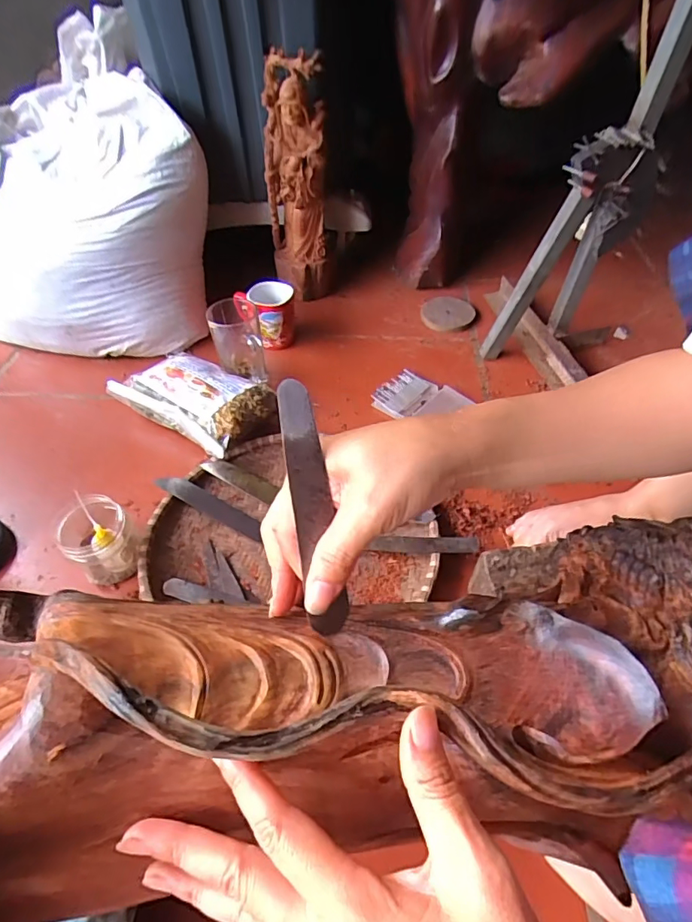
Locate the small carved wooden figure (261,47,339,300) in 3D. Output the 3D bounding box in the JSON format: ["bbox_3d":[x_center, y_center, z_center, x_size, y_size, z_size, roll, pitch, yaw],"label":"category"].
[{"bbox_3d":[-0.083,-0.477,0.880,0.115,0.363,0.107,-7,48,-3],"label":"small carved wooden figure"}]

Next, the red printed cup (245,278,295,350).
[{"bbox_3d":[-0.124,-0.255,0.855,0.073,0.093,0.072,-1,48,2],"label":"red printed cup"}]

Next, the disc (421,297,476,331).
[{"bbox_3d":[0.190,-0.275,0.920,0.096,0.018,0.094,8,49,10],"label":"disc"}]

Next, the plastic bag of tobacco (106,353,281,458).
[{"bbox_3d":[-0.219,-0.092,0.732,0.236,0.067,0.137,28,55,25],"label":"plastic bag of tobacco"}]

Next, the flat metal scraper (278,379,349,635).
[{"bbox_3d":[-0.017,0.025,0.256,0.019,0.131,0.004,-9,7,-5],"label":"flat metal scraper"}]

